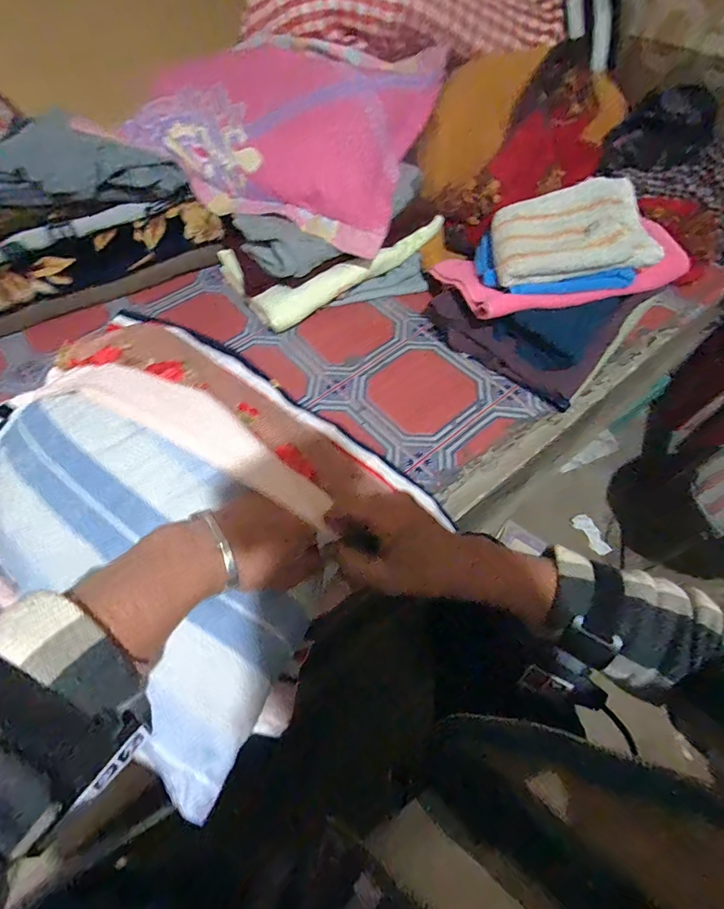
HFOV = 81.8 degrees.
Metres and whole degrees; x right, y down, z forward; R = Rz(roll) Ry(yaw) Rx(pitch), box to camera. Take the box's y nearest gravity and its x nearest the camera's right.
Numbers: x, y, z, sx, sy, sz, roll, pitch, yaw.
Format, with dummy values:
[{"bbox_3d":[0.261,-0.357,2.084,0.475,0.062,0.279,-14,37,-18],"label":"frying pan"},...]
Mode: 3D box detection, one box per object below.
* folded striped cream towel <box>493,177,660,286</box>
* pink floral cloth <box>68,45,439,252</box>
[{"bbox_3d":[0.273,-0.299,0.557,0.190,0.033,0.155,-7,60,16],"label":"folded striped cream towel"},{"bbox_3d":[-0.135,-0.522,0.636,0.446,0.088,0.352,18,85,10],"label":"pink floral cloth"}]

